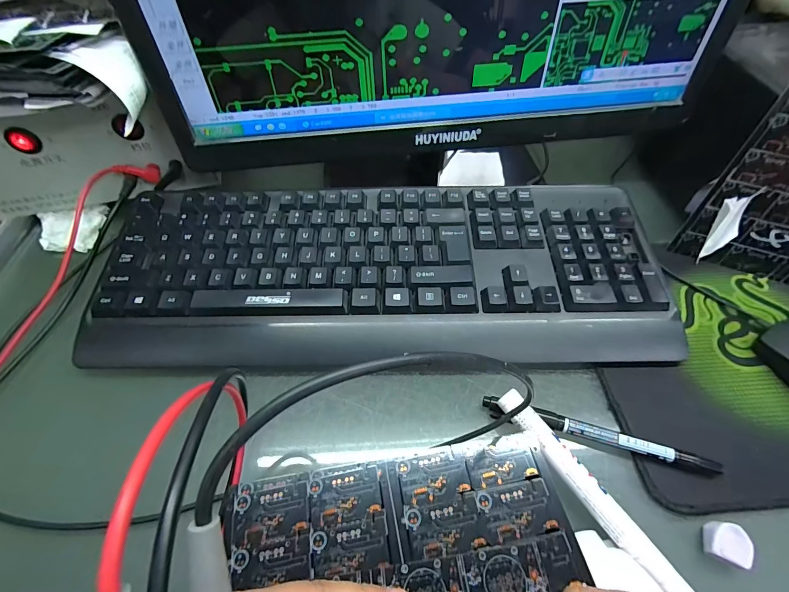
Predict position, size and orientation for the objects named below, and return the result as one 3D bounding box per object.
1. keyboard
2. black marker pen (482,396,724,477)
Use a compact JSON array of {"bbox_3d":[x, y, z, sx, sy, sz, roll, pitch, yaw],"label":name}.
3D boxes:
[{"bbox_3d":[-0.009,-0.023,0.294,0.425,0.042,0.158,-1,54,-1],"label":"keyboard"},{"bbox_3d":[0.128,0.089,0.232,0.141,0.013,0.011,14,55,10],"label":"black marker pen"}]

